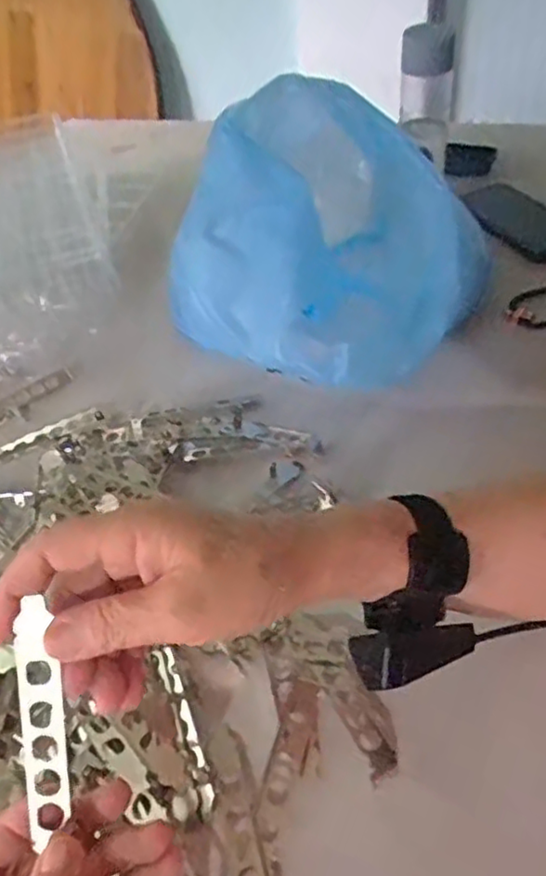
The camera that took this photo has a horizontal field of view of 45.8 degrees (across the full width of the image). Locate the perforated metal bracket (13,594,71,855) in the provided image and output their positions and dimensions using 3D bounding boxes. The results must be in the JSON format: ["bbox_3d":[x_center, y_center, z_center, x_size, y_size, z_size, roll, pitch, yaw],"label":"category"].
[{"bbox_3d":[-0.106,0.128,0.295,0.021,0.005,0.105,-4,89,12],"label":"perforated metal bracket"}]

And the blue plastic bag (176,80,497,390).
[{"bbox_3d":[0.045,-0.187,0.591,0.237,0.168,0.232,24,53,27],"label":"blue plastic bag"}]

